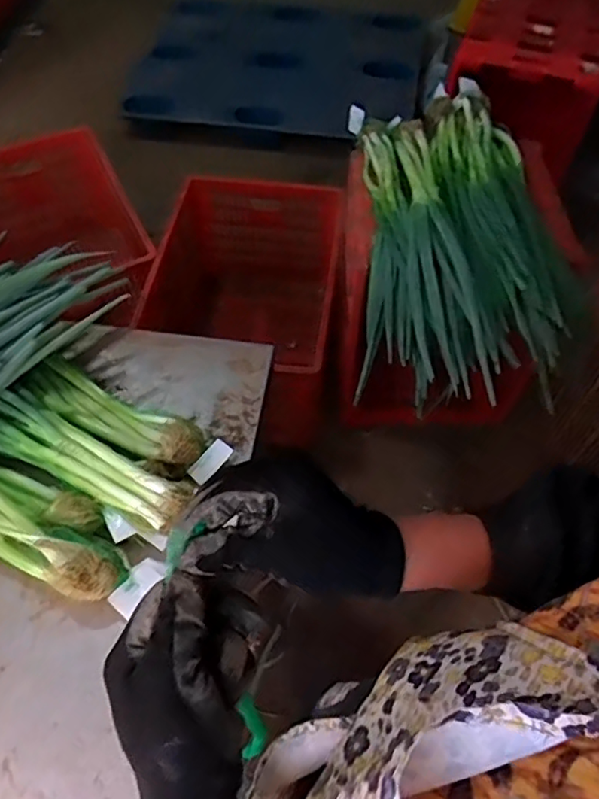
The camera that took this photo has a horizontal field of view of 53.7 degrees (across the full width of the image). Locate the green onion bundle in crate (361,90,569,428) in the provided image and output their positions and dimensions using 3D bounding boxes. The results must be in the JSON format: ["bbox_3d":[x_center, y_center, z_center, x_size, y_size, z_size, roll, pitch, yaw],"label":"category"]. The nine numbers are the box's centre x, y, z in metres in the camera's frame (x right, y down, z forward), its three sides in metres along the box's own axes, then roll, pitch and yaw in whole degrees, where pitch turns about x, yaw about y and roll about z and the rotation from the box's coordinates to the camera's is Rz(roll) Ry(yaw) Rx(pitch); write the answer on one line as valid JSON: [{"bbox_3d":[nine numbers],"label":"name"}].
[{"bbox_3d":[0.337,-0.329,1.188,0.411,0.131,0.774,3,55,2],"label":"green onion bundle in crate"}]

